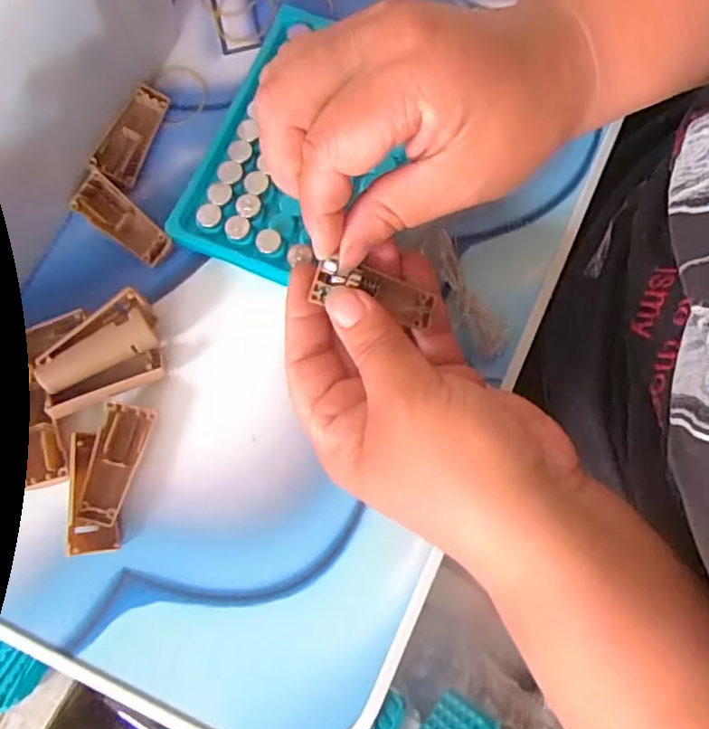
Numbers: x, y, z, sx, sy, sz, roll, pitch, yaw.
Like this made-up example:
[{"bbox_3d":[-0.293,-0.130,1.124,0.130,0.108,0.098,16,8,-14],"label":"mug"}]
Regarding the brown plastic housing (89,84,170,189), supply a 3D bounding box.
[{"bbox_3d":[-0.106,-0.110,0.282,0.017,0.011,0.050,19,79,2],"label":"brown plastic housing"}]

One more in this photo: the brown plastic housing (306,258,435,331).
[{"bbox_3d":[0.007,-0.029,0.233,0.047,0.009,0.015,13,78,-16],"label":"brown plastic housing"}]

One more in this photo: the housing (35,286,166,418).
[{"bbox_3d":[-0.109,-0.004,0.255,0.051,0.022,0.036,-21,80,-6],"label":"housing"}]

